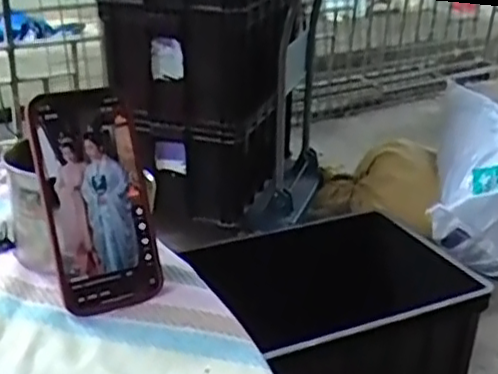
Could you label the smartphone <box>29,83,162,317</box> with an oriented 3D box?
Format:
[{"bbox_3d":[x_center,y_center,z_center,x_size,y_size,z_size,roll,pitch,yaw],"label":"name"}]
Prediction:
[{"bbox_3d":[-0.113,0.009,0.505,0.071,0.160,0.013,-13,1,-30],"label":"smartphone"}]

